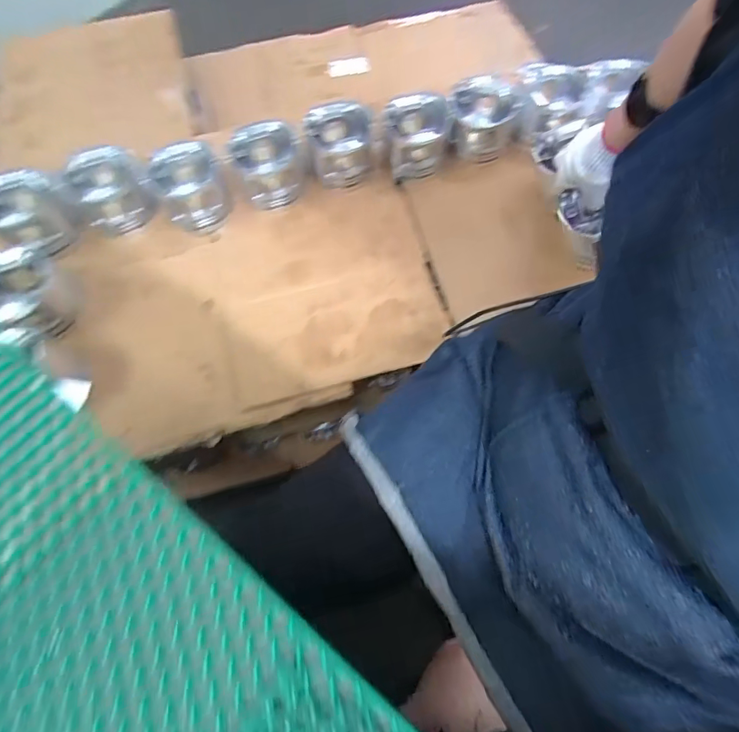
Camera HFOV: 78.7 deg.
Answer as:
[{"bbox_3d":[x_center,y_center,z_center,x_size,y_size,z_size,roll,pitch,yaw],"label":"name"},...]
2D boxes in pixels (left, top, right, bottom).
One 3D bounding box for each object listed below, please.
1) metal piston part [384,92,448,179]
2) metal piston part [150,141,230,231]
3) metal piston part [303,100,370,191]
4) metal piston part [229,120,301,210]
[{"bbox_3d":[0.079,-0.396,0.786,0.111,0.086,0.106,-4,66,0],"label":"metal piston part"},{"bbox_3d":[-0.290,-0.288,0.734,0.110,0.092,0.104,-26,68,-9],"label":"metal piston part"},{"bbox_3d":[-0.051,-0.375,0.773,0.113,0.087,0.112,-15,67,-5],"label":"metal piston part"},{"bbox_3d":[-0.170,-0.332,0.756,0.112,0.087,0.109,-17,67,-6],"label":"metal piston part"}]

